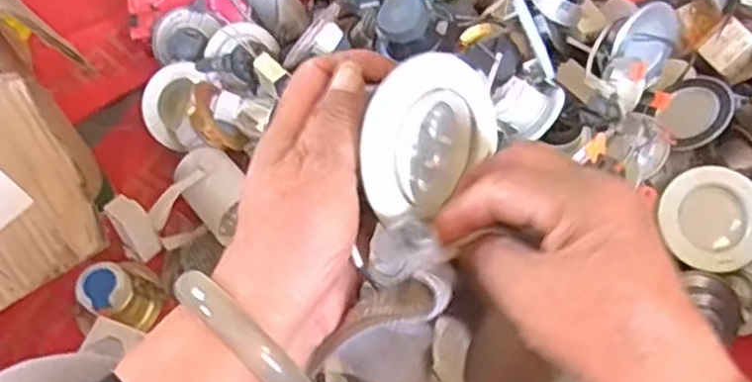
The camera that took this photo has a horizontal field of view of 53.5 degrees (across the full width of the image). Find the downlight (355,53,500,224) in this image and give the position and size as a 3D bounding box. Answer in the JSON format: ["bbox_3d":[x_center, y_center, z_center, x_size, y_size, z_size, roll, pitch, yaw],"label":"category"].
[{"bbox_3d":[0.015,-0.026,0.338,0.037,0.065,0.082,14,58,42],"label":"downlight"}]

